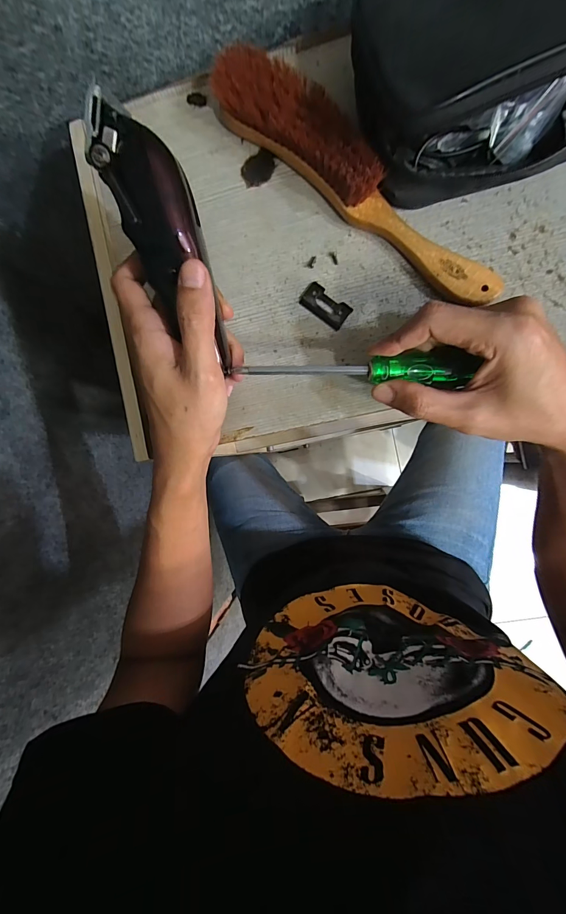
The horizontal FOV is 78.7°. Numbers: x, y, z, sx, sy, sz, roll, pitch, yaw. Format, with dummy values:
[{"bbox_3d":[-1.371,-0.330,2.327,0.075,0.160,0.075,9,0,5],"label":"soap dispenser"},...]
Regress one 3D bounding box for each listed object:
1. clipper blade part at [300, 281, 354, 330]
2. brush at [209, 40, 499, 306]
[{"bbox_3d":[0.035,-0.125,0.283,0.041,0.004,0.021,39,95,6],"label":"clipper blade part"},{"bbox_3d":[0.058,-0.207,0.258,0.257,0.040,0.043,41,95,5],"label":"brush"}]

